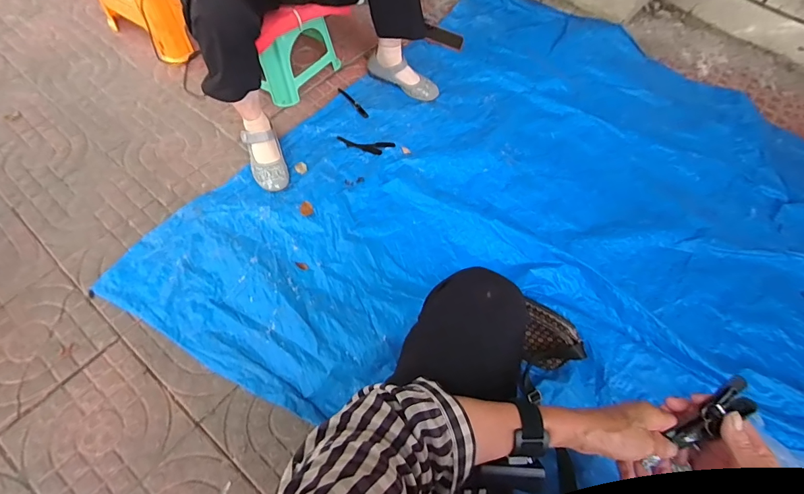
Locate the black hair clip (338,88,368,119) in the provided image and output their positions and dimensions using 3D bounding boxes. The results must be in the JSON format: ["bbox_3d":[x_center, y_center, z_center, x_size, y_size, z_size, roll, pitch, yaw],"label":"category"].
[{"bbox_3d":[-0.143,-0.426,1.187,0.020,0.012,0.133,-35,70,-19],"label":"black hair clip"}]

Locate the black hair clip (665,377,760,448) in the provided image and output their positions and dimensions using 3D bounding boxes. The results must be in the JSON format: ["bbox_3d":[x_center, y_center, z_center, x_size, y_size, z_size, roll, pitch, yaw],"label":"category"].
[{"bbox_3d":[0.316,0.171,0.411,0.028,0.017,0.090,44,106,17],"label":"black hair clip"}]

